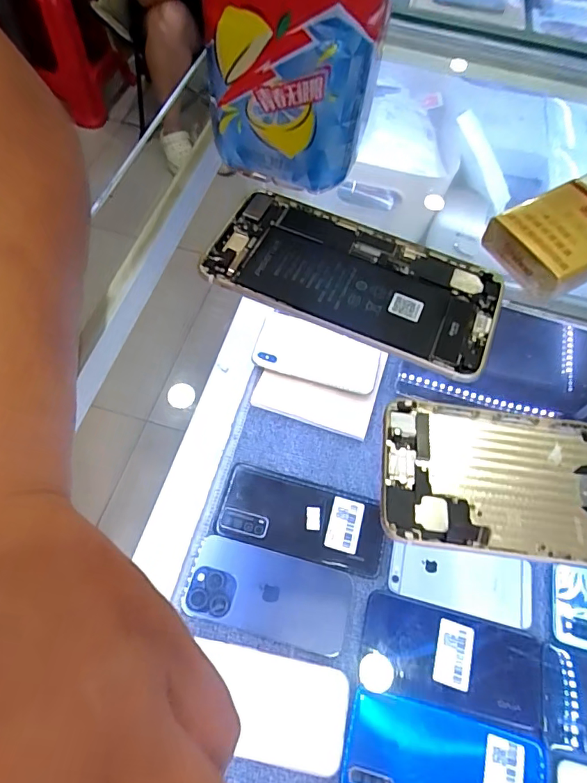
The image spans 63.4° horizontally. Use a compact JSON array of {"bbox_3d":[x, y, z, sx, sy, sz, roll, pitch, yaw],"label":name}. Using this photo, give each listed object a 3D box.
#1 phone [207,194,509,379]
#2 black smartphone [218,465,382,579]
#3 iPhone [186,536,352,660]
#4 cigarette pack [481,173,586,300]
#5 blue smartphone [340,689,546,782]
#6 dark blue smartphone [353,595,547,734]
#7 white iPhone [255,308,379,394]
[{"bbox_3d":[0.033,-0.063,0.260,0.155,0.007,0.077,23,61,8],"label":"phone"},{"bbox_3d":[0.009,0.125,0.469,0.158,0.010,0.075,15,60,4],"label":"black smartphone"},{"bbox_3d":[-0.021,0.183,0.431,0.145,0.007,0.071,14,60,4],"label":"iPhone"},{"bbox_3d":[0.162,-0.092,0.271,0.097,0.024,0.056,-25,65,-17],"label":"cigarette pack"},{"bbox_3d":[0.121,0.300,0.378,0.158,0.004,0.074,14,60,4],"label":"blue smartphone"},{"bbox_3d":[0.140,0.236,0.419,0.157,0.007,0.077,13,60,3],"label":"dark blue smartphone"},{"bbox_3d":[0.028,-0.045,0.546,0.139,0.014,0.071,15,77,8],"label":"white iPhone"}]

